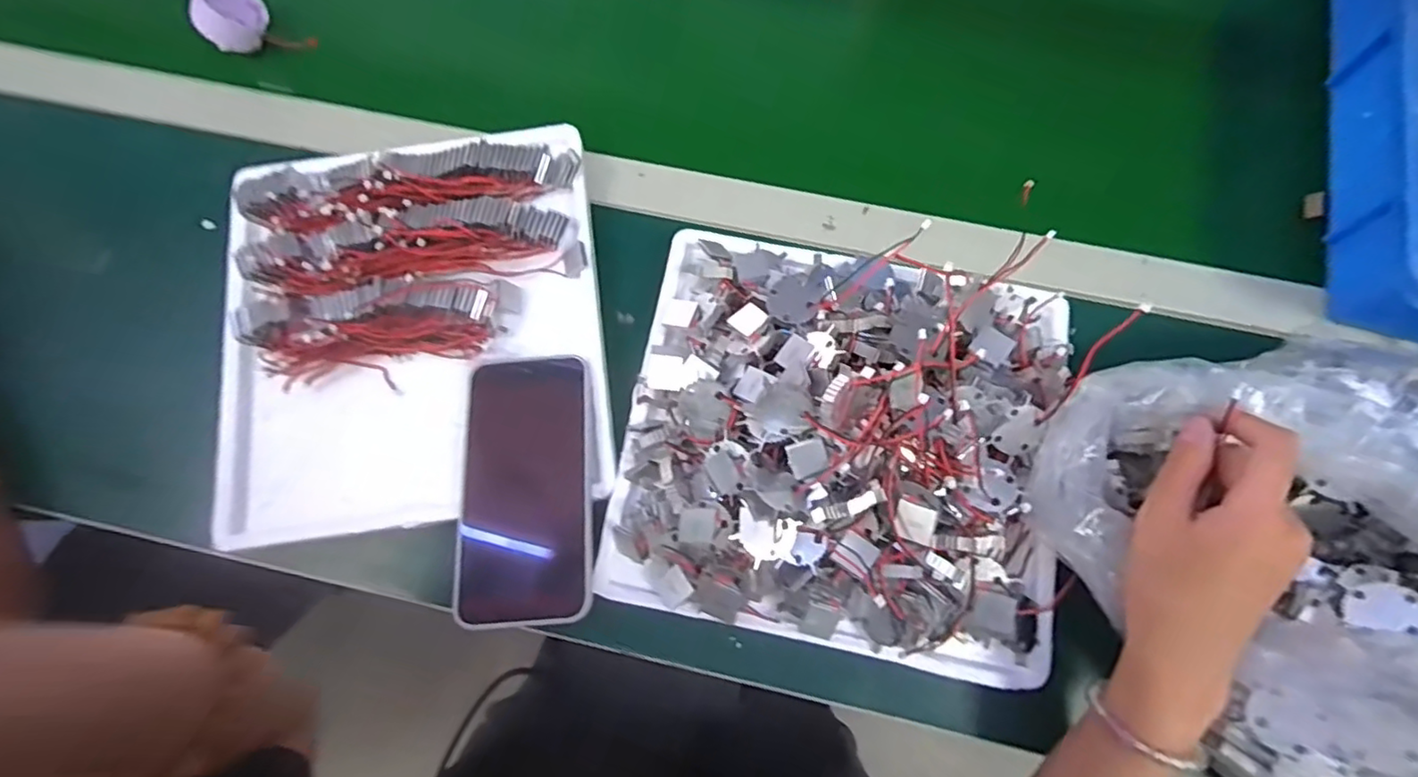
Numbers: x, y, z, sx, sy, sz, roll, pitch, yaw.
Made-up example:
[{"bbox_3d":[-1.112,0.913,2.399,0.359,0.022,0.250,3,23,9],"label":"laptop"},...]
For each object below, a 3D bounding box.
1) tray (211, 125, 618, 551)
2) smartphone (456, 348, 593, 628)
[{"bbox_3d":[-0.201,-0.045,0.419,0.251,0.032,0.270,-8,74,-2],"label":"tray"},{"bbox_3d":[-0.114,0.060,0.386,0.079,0.014,0.163,-5,74,-1],"label":"smartphone"}]

